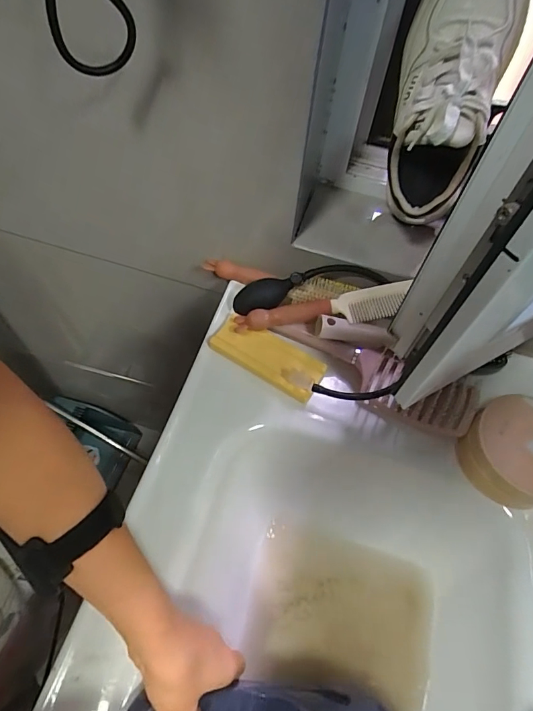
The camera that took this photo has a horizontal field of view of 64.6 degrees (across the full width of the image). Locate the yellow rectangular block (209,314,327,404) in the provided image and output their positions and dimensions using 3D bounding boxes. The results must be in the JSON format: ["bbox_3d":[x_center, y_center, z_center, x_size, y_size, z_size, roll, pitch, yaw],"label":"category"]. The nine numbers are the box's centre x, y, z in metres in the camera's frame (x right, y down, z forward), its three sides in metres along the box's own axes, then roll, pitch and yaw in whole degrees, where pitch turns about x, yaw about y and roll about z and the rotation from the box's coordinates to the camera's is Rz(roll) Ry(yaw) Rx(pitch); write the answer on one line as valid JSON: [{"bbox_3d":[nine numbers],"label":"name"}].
[{"bbox_3d":[0.000,-0.002,0.493,0.137,0.022,0.052,30,62,13],"label":"yellow rectangular block"}]

